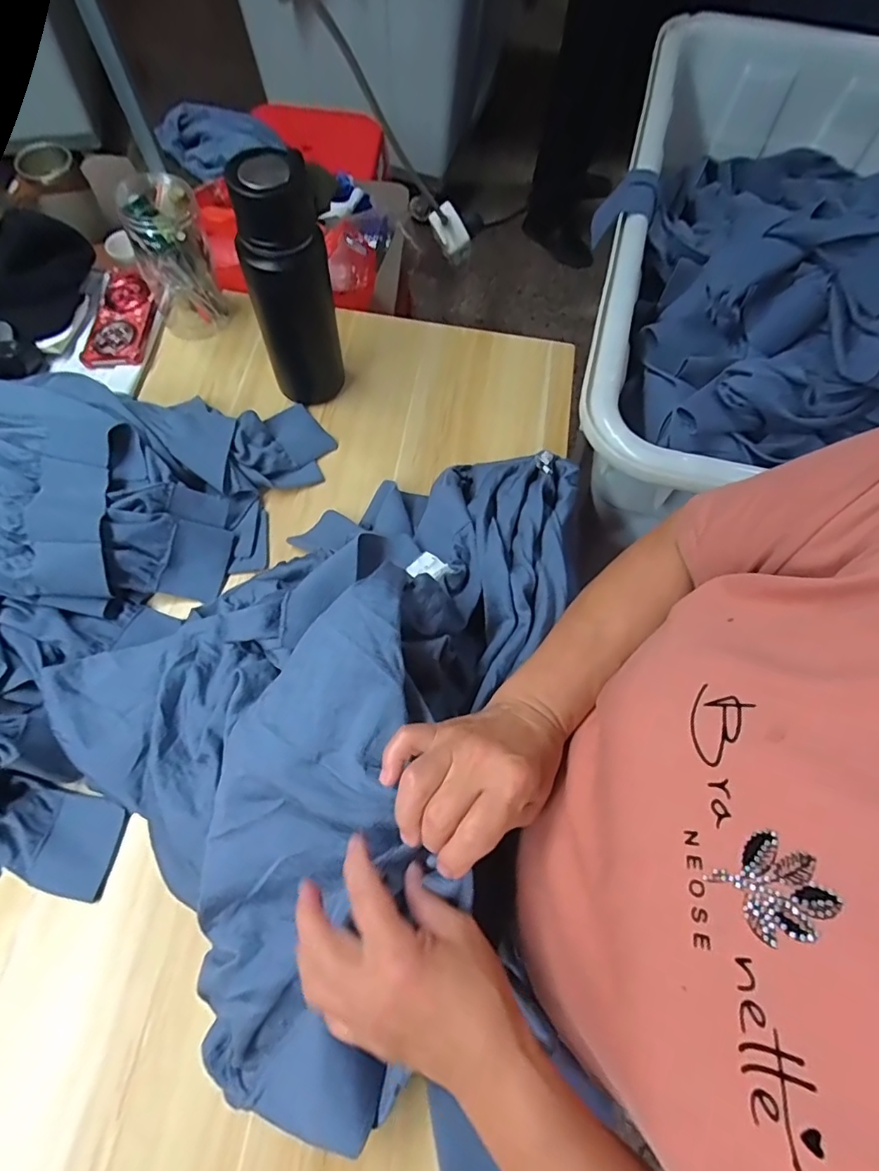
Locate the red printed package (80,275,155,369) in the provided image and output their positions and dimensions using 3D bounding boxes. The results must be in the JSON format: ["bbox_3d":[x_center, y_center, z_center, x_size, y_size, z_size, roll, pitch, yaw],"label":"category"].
[{"bbox_3d":[-0.401,-0.338,0.672,0.073,0.015,0.141,7,73,-1],"label":"red printed package"}]

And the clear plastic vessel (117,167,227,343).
[{"bbox_3d":[-0.314,-0.384,0.632,0.086,0.166,0.069,-26,72,-13],"label":"clear plastic vessel"}]

